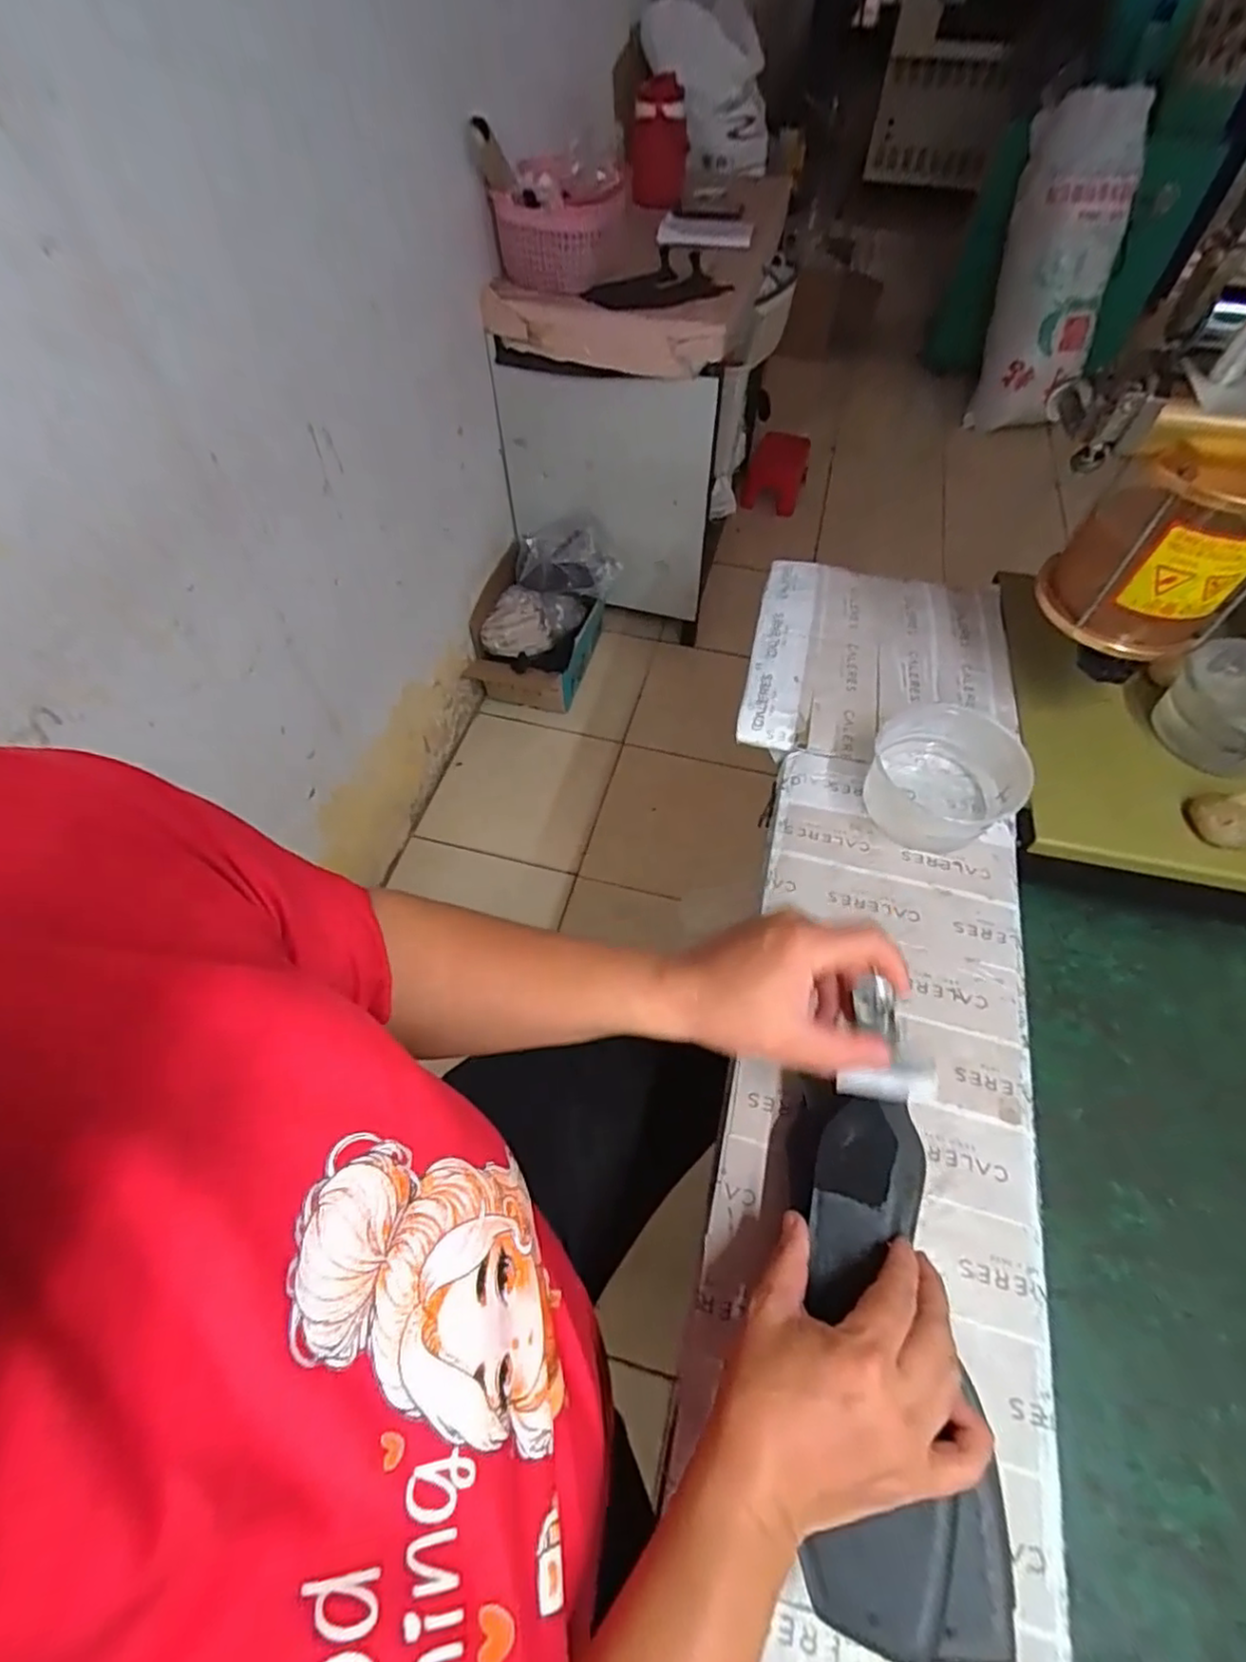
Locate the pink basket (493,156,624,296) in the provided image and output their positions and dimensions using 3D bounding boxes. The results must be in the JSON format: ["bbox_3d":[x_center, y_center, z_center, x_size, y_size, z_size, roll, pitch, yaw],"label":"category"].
[{"bbox_3d":[-0.130,-1.200,1.309,0.237,0.176,0.319,-7,58,-5],"label":"pink basket"}]

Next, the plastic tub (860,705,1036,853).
[{"bbox_3d":[0.267,-0.046,0.554,0.125,0.059,0.120,-29,62,-17],"label":"plastic tub"}]

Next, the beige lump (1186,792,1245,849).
[{"bbox_3d":[0.502,-0.011,0.544,0.049,0.036,0.051,6,58,3],"label":"beige lump"}]

